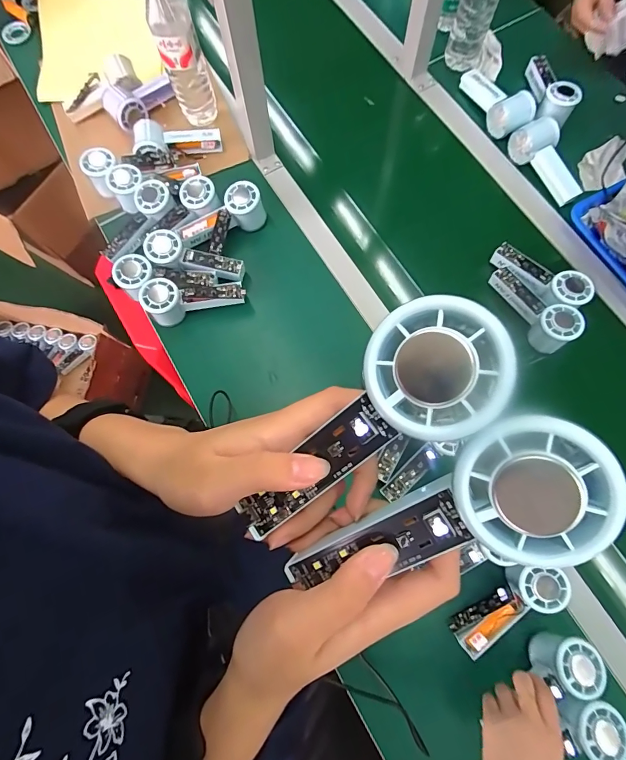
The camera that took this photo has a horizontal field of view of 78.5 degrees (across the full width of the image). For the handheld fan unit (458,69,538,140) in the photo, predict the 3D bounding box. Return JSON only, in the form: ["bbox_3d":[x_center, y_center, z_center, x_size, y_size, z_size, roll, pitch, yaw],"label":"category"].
[{"bbox_3d":[0.327,-0.507,0.691,0.059,0.059,0.166,-24,76,-5],"label":"handheld fan unit"}]

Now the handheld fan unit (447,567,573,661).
[{"bbox_3d":[0.244,0.281,0.483,0.155,0.043,0.056,-38,77,9],"label":"handheld fan unit"}]

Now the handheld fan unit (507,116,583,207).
[{"bbox_3d":[0.399,-0.370,0.653,0.067,0.047,0.148,-23,76,-4],"label":"handheld fan unit"}]

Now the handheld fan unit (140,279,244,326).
[{"bbox_3d":[-0.184,-0.123,0.605,0.153,0.063,0.057,-3,75,1],"label":"handheld fan unit"}]

